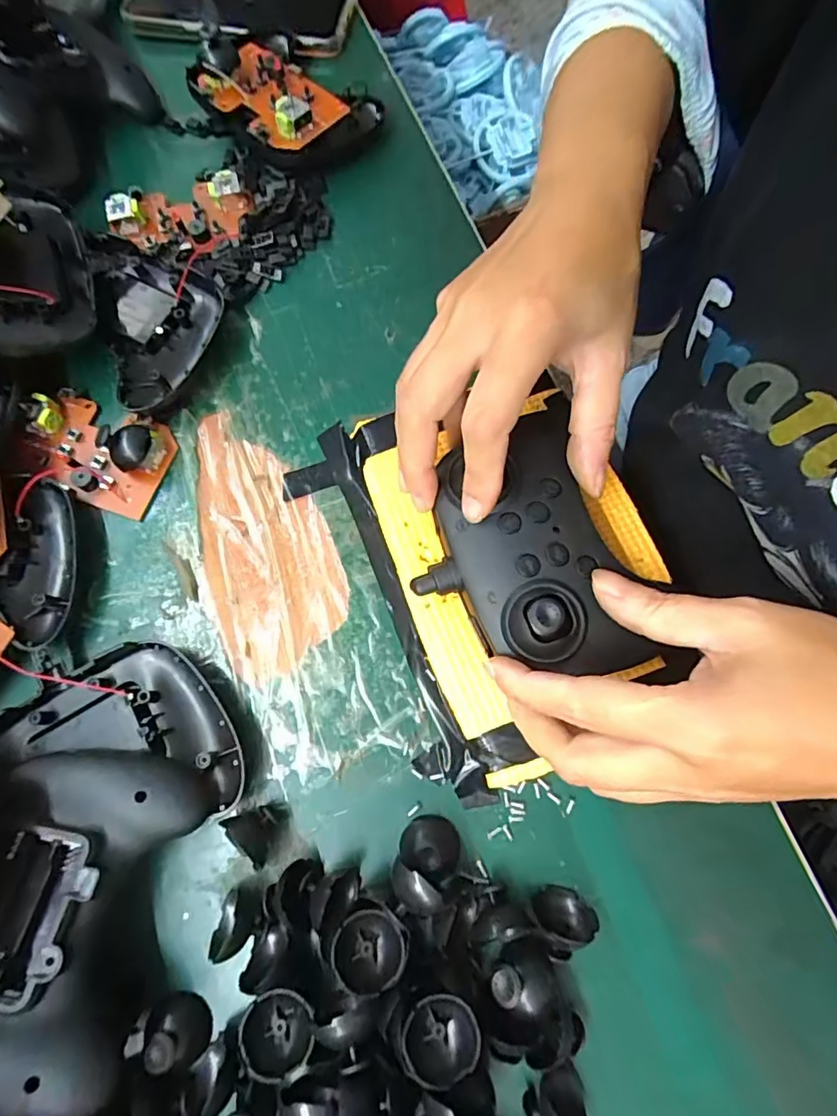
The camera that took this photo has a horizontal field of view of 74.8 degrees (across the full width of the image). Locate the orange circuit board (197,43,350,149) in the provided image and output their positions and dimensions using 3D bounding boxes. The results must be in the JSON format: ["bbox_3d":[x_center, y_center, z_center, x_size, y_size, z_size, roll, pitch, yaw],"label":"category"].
[{"bbox_3d":[-0.093,-0.290,0.344,0.081,0.022,0.055,39,77,11],"label":"orange circuit board"}]

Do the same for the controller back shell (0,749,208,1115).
[{"bbox_3d":[-0.139,0.138,0.220,0.076,0.043,0.114,9,74,3],"label":"controller back shell"}]

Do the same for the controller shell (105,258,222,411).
[{"bbox_3d":[-0.145,-0.132,0.321,0.060,0.018,0.102,-13,74,-3],"label":"controller shell"}]

